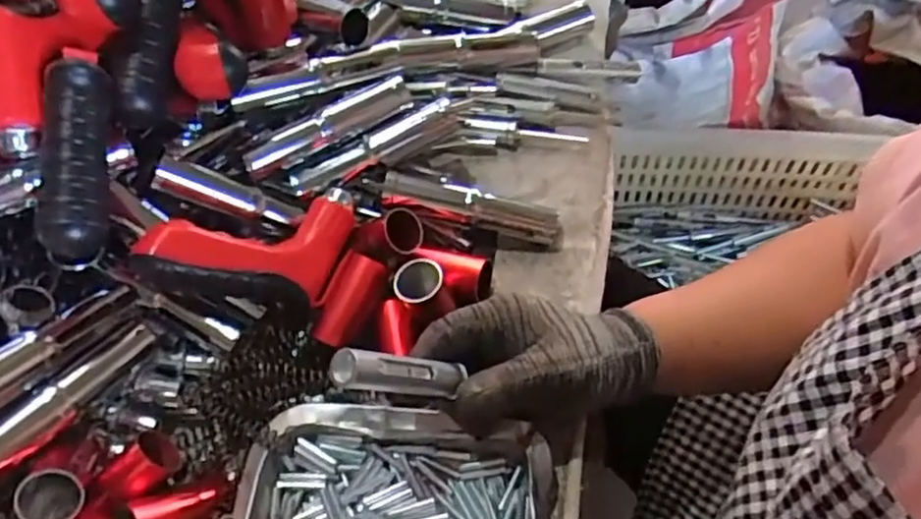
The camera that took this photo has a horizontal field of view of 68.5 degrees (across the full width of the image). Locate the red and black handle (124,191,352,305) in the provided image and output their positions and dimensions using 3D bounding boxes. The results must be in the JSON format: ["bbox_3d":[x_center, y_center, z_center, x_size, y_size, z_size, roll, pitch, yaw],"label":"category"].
[{"bbox_3d":[-0.126,-0.002,0.416,0.132,0.032,0.056,-10,55,-30],"label":"red and black handle"}]

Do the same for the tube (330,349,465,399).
[{"bbox_3d":[-0.027,0.057,0.333,0.013,0.079,0.018,-40,54,29],"label":"tube"}]

